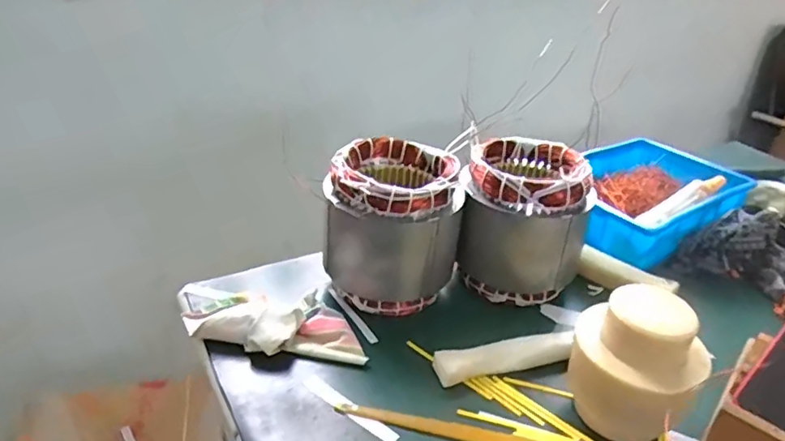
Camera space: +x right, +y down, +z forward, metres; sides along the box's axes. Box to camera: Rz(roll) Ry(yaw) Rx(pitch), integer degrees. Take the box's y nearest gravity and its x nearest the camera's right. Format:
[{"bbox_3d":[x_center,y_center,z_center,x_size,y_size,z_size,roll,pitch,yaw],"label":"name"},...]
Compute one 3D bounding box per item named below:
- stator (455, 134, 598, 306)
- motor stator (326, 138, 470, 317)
[{"bbox_3d":[0.160,-0.005,0.695,0.144,0.152,0.140,13,31,15],"label":"stator"},{"bbox_3d":[0.000,0.005,0.663,0.151,0.159,0.135,2,30,-3],"label":"motor stator"}]

